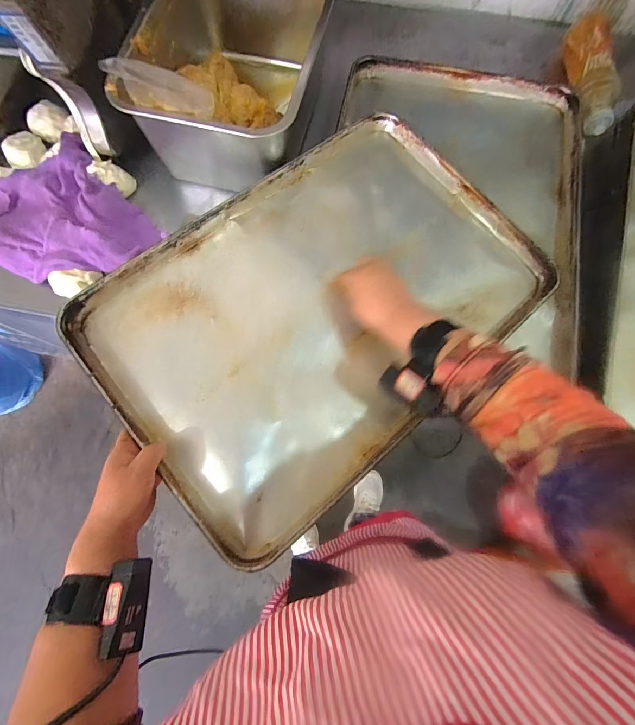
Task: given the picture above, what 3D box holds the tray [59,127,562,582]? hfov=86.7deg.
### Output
[{"bbox_3d":[0.013,-0.092,0.475,0.593,0.030,0.402,-39,82,-14],"label":"tray"}]

